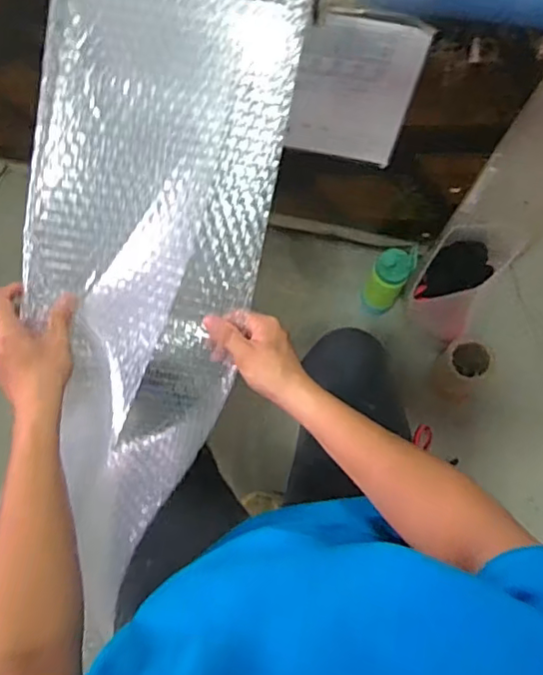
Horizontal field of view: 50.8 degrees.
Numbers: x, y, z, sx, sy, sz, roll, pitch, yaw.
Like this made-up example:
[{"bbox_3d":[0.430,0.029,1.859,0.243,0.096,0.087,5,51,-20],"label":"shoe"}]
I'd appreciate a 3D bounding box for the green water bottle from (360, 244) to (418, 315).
[{"bbox_3d":[0.244,-0.119,1.207,0.072,0.234,0.076,0,76,0],"label":"green water bottle"}]

